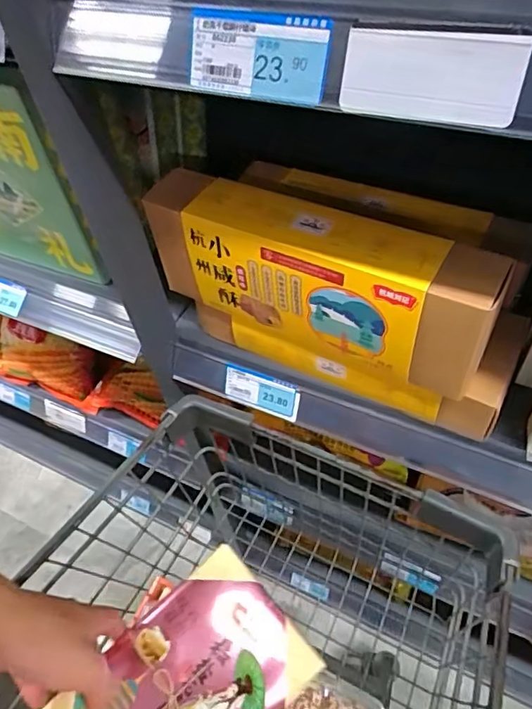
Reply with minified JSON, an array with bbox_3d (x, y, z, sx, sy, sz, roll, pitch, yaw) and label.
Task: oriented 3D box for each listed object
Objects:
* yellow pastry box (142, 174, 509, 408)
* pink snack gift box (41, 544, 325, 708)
[{"bbox_3d":[0.033,-0.064,0.430,0.295,0.109,0.055,22,56,22],"label":"yellow pastry box"},{"bbox_3d":[-0.072,0.280,0.431,0.202,0.020,0.128,-37,69,-18],"label":"pink snack gift box"}]

